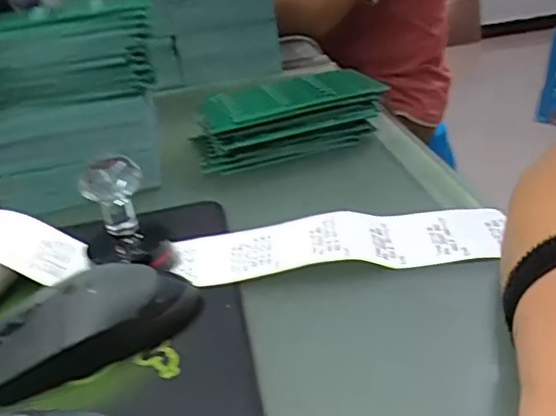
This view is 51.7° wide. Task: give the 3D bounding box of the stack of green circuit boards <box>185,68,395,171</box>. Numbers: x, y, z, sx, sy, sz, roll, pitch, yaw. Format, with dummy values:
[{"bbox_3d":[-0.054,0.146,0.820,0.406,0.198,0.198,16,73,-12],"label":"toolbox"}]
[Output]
[{"bbox_3d":[0.007,-0.080,0.527,0.167,0.061,0.109,-13,28,-10],"label":"stack of green circuit boards"}]

